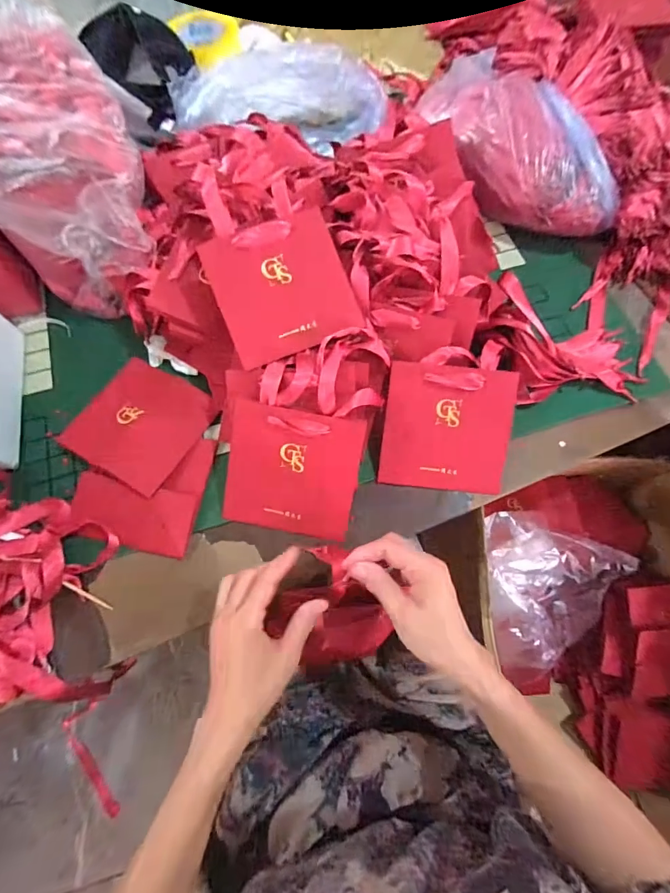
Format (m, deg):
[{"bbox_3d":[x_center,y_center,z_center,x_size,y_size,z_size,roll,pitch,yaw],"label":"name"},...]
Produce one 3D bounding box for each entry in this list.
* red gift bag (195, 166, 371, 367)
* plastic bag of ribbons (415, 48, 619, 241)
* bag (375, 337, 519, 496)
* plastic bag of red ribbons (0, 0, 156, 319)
[{"bbox_3d":[-0.065,-0.199,0.443,0.142,0.012,0.197,-21,92,-9],"label":"red gift bag"},{"bbox_3d":[0.253,-0.402,0.568,0.139,0.130,0.290,-30,73,-11],"label":"plastic bag of ribbons"},{"bbox_3d":[0.129,-0.032,0.469,0.141,0.013,0.161,6,98,3],"label":"bag"},{"bbox_3d":[-0.329,-0.337,0.505,0.174,0.172,0.308,-22,72,-8],"label":"plastic bag of red ribbons"}]

